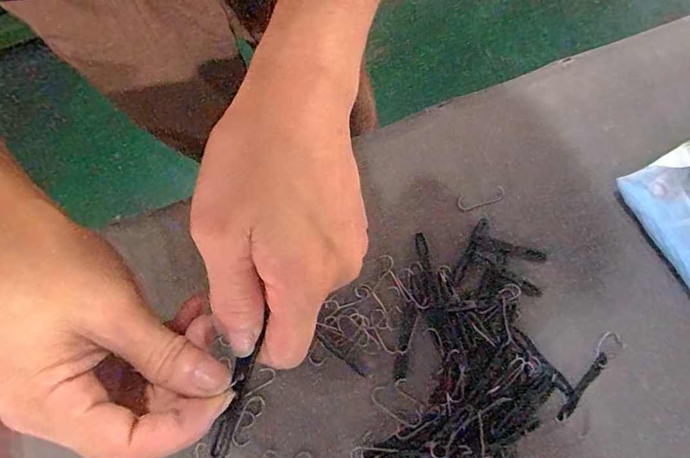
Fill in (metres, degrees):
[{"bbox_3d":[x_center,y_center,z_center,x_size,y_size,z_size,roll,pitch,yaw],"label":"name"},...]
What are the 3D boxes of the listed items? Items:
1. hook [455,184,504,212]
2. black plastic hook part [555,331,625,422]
[{"bbox_3d":[0.130,-0.029,0.420,0.048,0.004,0.017,-16,77,-3],"label":"hook"},{"bbox_3d":[0.208,0.127,0.374,0.016,0.004,0.088,36,80,8],"label":"black plastic hook part"}]

